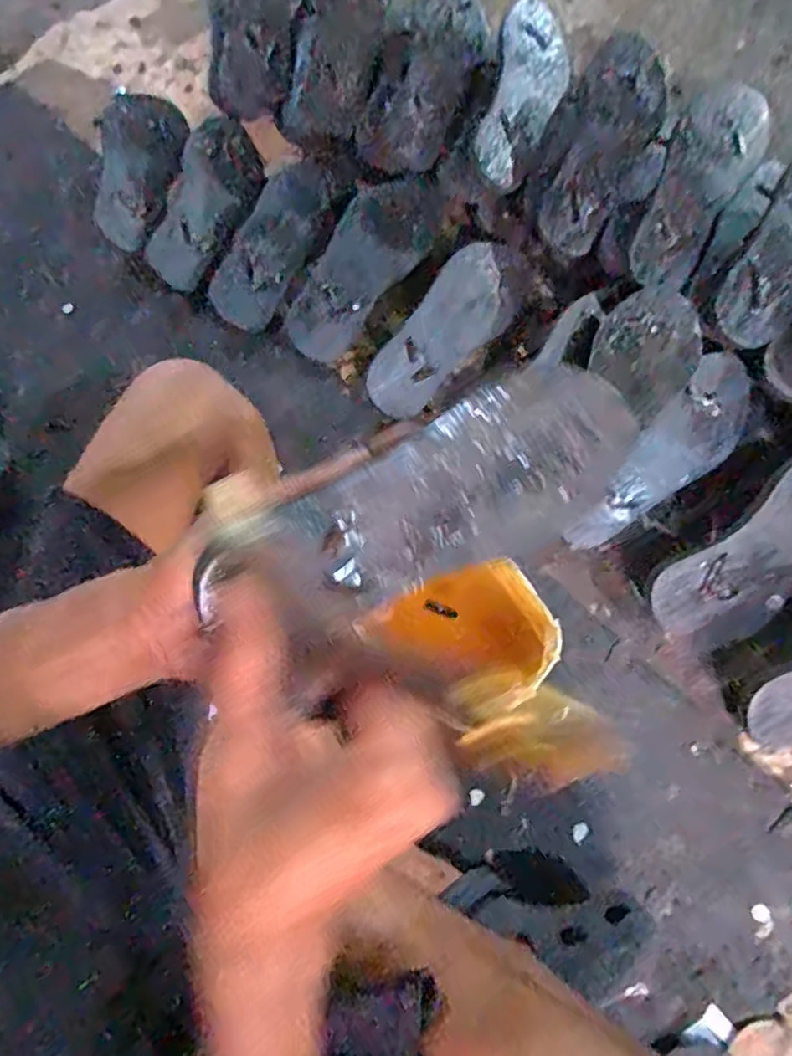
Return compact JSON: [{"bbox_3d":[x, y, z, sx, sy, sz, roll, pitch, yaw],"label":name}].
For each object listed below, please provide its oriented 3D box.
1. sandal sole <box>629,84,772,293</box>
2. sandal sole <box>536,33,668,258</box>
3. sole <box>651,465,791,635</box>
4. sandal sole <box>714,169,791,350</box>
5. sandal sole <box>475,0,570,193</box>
[{"bbox_3d":[0.309,-0.347,0.652,0.081,0.022,0.227,27,87,10],"label":"sandal sole"},{"bbox_3d":[0.220,-0.406,0.671,0.089,0.018,0.231,21,92,8],"label":"sandal sole"},{"bbox_3d":[0.326,0.011,0.567,0.231,0.020,0.086,-43,107,-5],"label":"sole"},{"bbox_3d":[0.396,-0.285,0.623,0.090,0.017,0.238,35,88,-3],"label":"sandal sole"},{"bbox_3d":[0.140,-0.473,0.691,0.083,0.016,0.228,20,79,-19],"label":"sandal sole"}]

